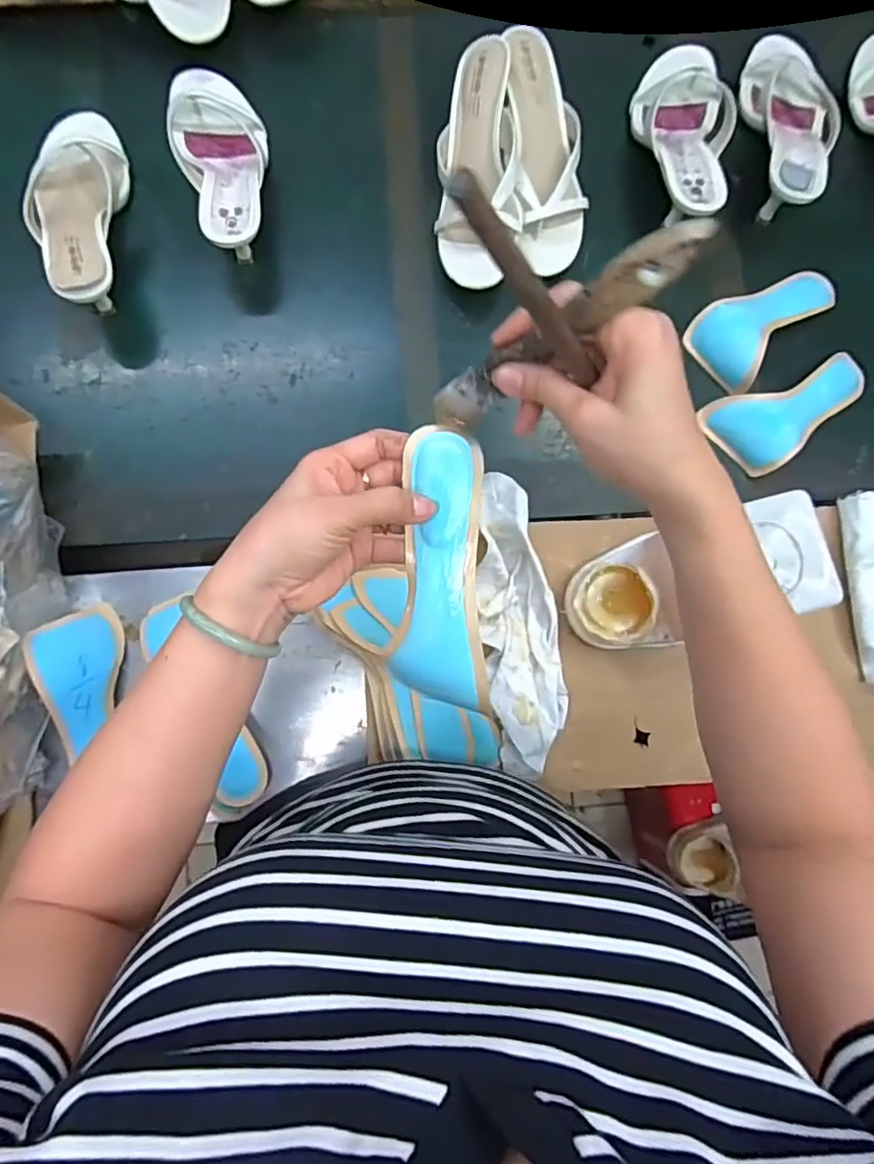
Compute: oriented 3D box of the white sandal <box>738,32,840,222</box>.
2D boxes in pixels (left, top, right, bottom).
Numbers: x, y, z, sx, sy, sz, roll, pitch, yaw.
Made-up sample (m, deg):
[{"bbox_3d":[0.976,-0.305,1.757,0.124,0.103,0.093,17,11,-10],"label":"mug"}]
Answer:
[{"bbox_3d":[0.382,-0.490,0.680,0.094,0.075,0.240,9,69,-1],"label":"white sandal"}]

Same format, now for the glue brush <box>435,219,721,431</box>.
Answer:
[{"bbox_3d":[0.054,-0.116,0.304,0.023,0.178,0.021,4,79,-31],"label":"glue brush"}]

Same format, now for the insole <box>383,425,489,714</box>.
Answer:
[{"bbox_3d":[0.002,-0.007,0.365,0.053,0.018,0.163,1,96,-2],"label":"insole"}]

